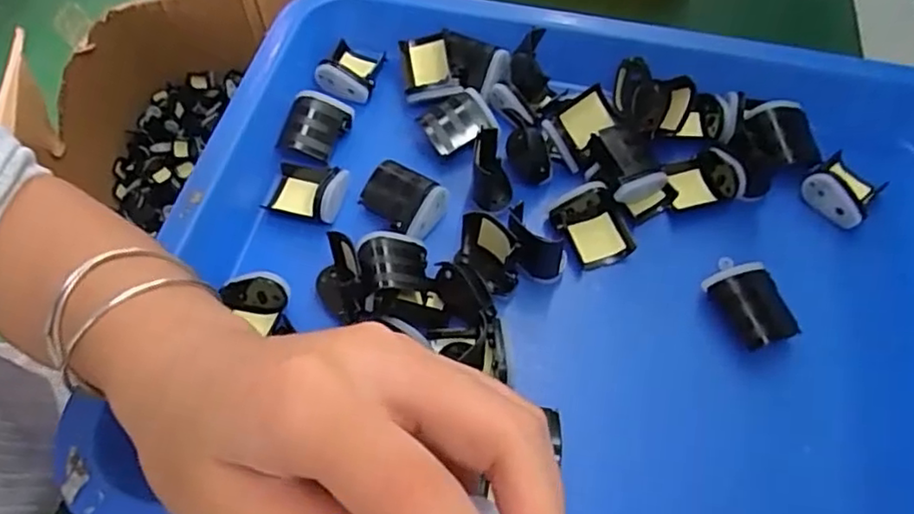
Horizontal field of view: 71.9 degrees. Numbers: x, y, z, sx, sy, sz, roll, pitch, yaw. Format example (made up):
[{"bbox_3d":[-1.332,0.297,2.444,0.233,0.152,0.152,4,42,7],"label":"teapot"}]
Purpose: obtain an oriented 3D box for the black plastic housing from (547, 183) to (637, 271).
[{"bbox_3d":[0.077,-0.017,0.347,0.034,0.018,0.042,-26,63,-15],"label":"black plastic housing"}]

